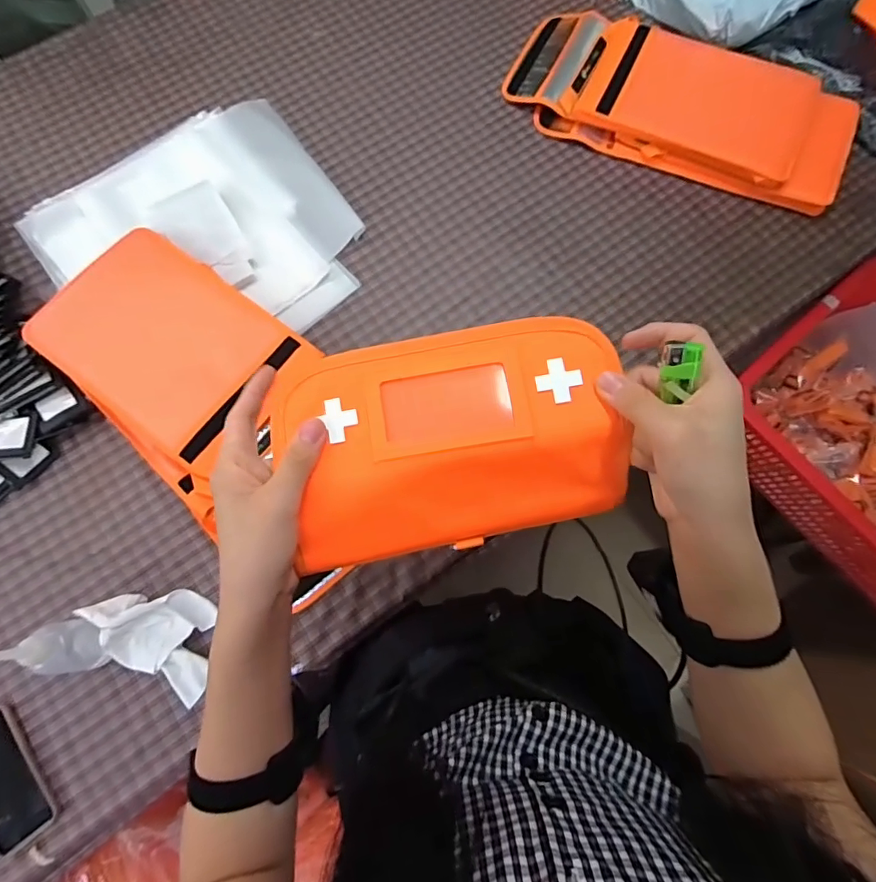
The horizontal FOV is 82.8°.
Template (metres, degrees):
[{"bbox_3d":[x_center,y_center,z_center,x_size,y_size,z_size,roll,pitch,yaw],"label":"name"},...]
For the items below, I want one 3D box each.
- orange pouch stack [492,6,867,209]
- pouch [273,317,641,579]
[{"bbox_3d":[0.419,-0.604,0.865,0.587,0.077,0.273,23,76,5],"label":"orange pouch stack"},{"bbox_3d":[0.010,0.000,0.338,0.223,0.055,0.134,-9,75,-3],"label":"pouch"}]

